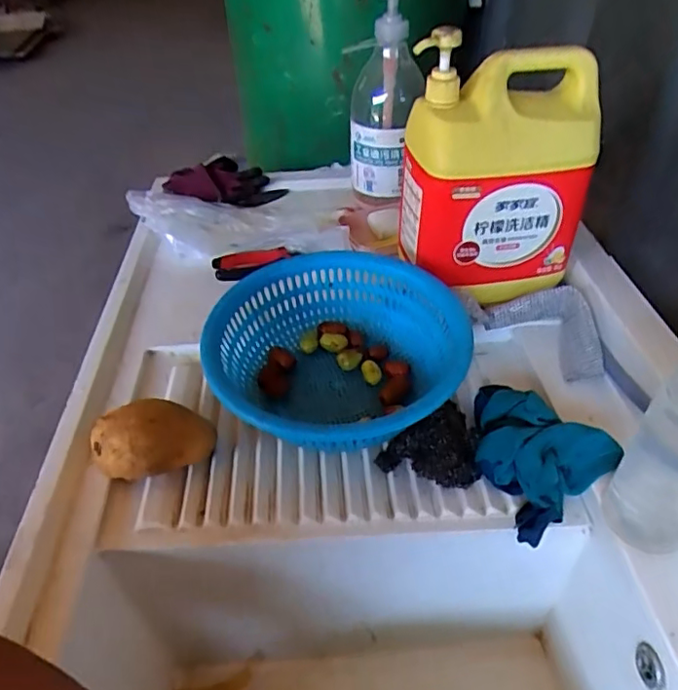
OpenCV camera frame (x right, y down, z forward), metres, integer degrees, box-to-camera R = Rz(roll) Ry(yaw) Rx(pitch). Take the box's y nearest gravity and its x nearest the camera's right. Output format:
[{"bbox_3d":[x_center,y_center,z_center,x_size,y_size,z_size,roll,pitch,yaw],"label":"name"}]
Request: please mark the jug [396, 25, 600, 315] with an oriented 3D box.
[{"bbox_3d":[0.175,-0.187,0.650,0.185,0.271,0.107,-7,41,-6],"label":"jug"}]

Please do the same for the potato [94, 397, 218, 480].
[{"bbox_3d":[-0.174,0.090,0.538,0.105,0.065,0.067,-23,45,-23],"label":"potato"}]

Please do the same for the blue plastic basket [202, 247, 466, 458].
[{"bbox_3d":[-0.001,0.015,0.594,0.252,0.093,0.255,-5,41,-4],"label":"blue plastic basket"}]

